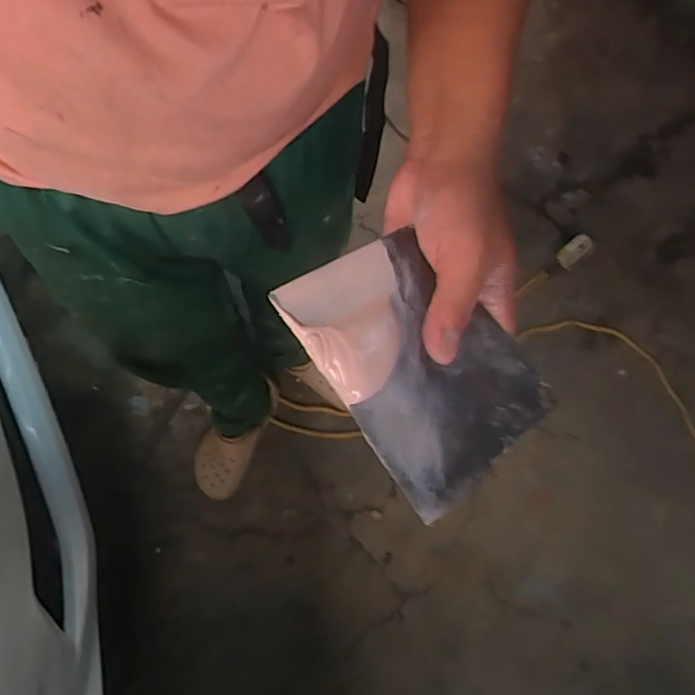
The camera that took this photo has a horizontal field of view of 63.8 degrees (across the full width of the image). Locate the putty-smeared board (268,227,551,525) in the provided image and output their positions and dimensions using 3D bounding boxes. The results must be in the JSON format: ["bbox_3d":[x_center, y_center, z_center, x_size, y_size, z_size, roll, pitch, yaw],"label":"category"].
[{"bbox_3d":[0.037,0.004,0.296,0.094,0.010,0.136,-33,81,-17],"label":"putty-smeared board"}]

